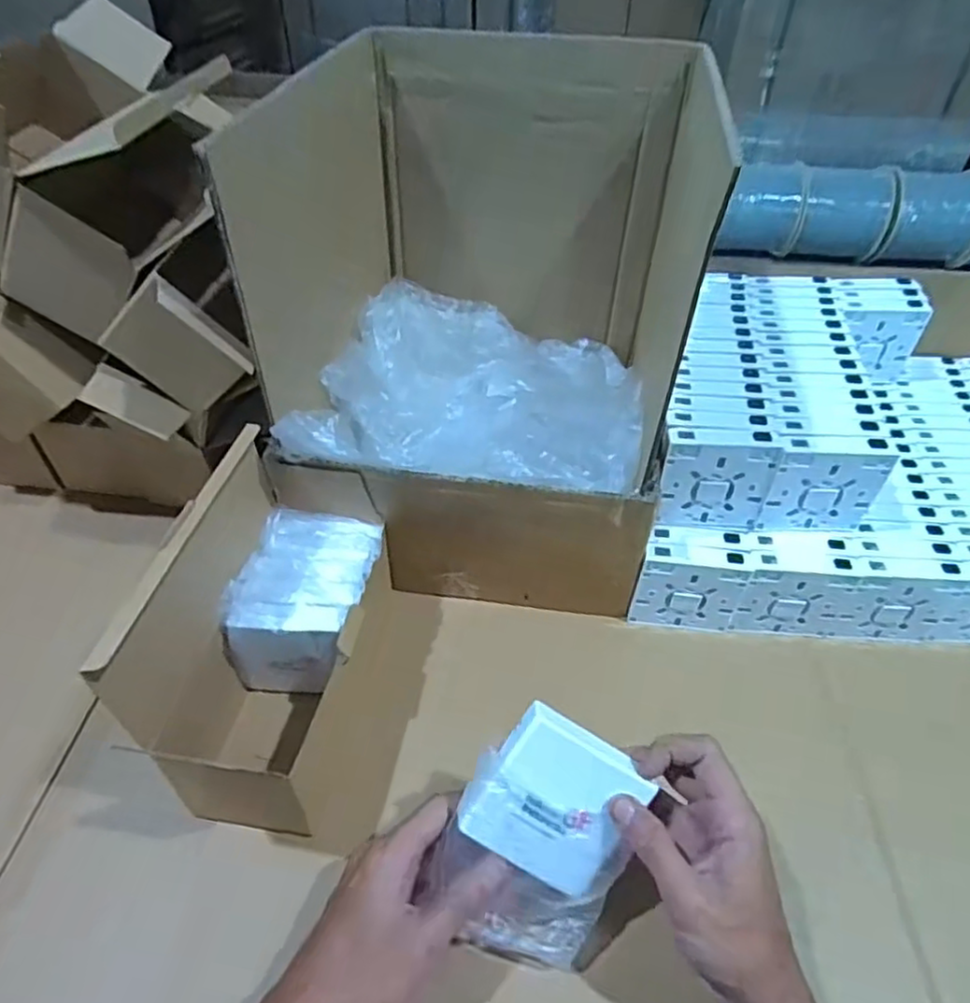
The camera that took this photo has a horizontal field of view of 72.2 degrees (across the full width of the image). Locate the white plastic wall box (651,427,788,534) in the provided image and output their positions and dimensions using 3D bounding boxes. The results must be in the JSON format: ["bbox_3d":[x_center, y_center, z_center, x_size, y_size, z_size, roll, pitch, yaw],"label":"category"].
[{"bbox_3d":[0.185,-0.018,0.539,0.086,0.087,0.024,-1,44,2],"label":"white plastic wall box"}]

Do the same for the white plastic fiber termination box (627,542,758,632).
[{"bbox_3d":[0.174,0.073,0.566,0.088,0.081,0.023,3,44,6],"label":"white plastic fiber termination box"}]

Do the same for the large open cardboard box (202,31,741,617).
[{"bbox_3d":[0.016,-0.146,0.588,0.302,0.358,0.319,4,44,7],"label":"large open cardboard box"}]

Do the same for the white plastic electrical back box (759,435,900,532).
[{"bbox_3d":[0.275,-0.013,0.537,0.091,0.087,0.021,2,44,4],"label":"white plastic electrical back box"}]

